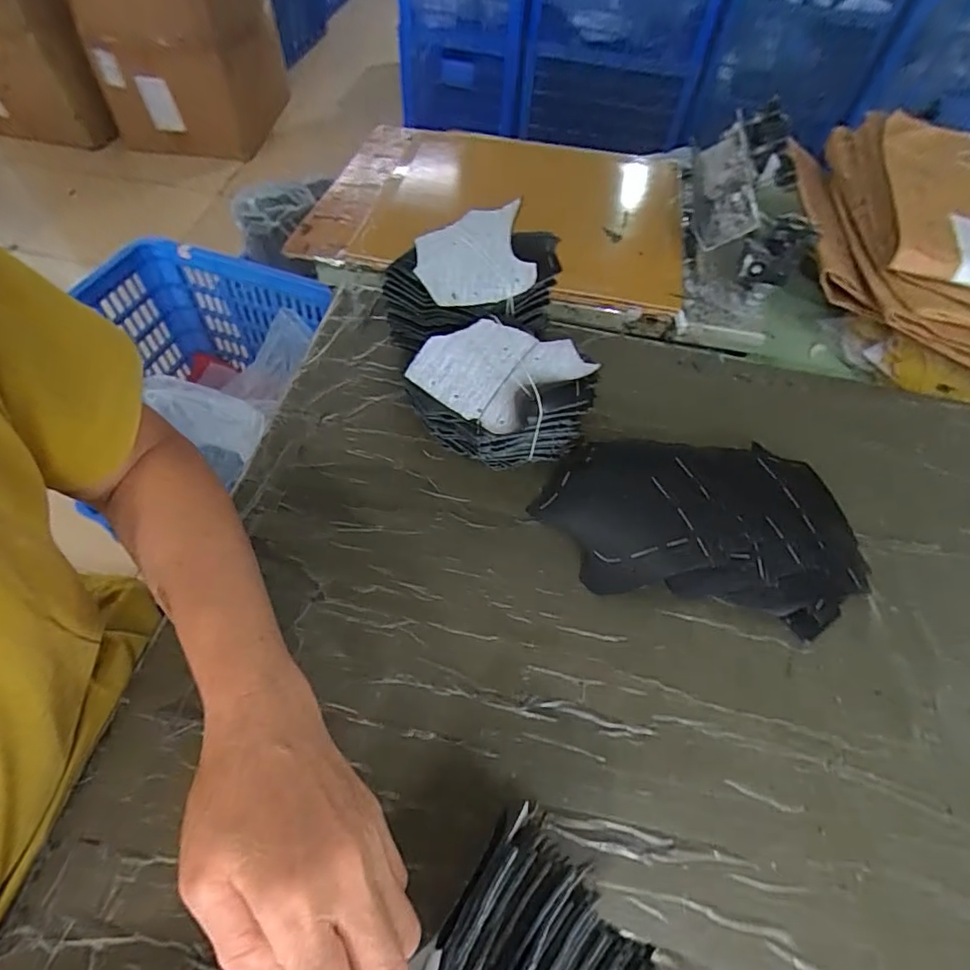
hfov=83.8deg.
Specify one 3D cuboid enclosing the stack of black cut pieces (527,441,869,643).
[{"bbox_3d":[0.180,0.022,0.450,0.263,0.052,0.158,12,58,3],"label":"stack of black cut pieces"}]

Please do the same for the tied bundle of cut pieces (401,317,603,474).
[{"bbox_3d":[0.015,-0.072,0.465,0.138,0.093,0.099,26,60,12],"label":"tied bundle of cut pieces"}]

